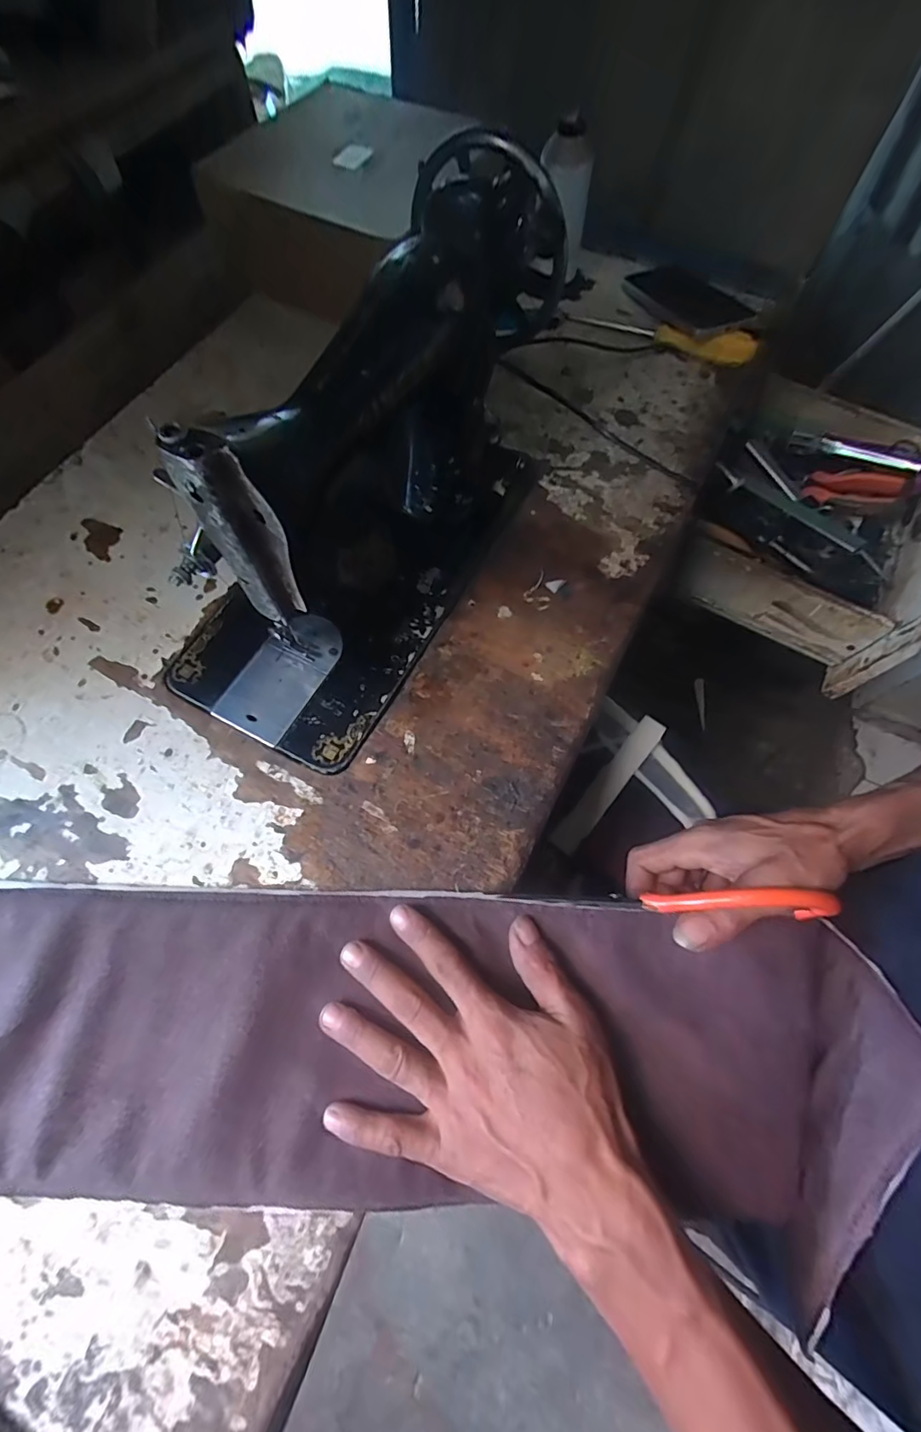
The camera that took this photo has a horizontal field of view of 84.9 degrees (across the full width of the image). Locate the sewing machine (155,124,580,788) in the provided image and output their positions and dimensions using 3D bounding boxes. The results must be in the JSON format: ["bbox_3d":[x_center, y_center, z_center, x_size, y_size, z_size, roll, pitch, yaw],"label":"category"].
[{"bbox_3d":[-0.075,-0.193,0.377,0.177,0.198,0.405,26,68,10],"label":"sewing machine"}]

